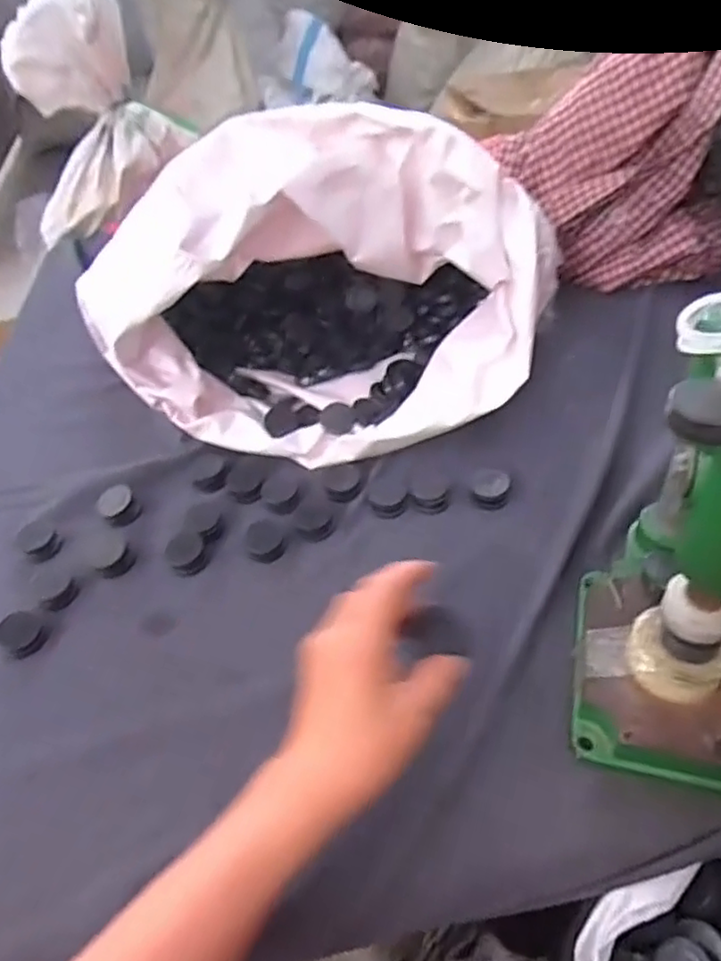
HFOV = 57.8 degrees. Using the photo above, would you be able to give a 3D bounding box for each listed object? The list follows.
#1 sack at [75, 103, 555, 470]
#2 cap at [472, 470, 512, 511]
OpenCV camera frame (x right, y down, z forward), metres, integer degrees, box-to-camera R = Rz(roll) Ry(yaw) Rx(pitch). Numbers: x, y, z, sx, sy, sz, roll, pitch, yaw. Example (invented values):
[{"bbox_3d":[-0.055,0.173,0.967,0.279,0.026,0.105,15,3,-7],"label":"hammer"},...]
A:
[{"bbox_3d":[-0.036,-0.192,0.628,0.409,0.250,0.258,4,46,11],"label":"sack"},{"bbox_3d":[0.116,0.008,0.575,0.032,0.023,0.033,-3,45,3],"label":"cap"}]

